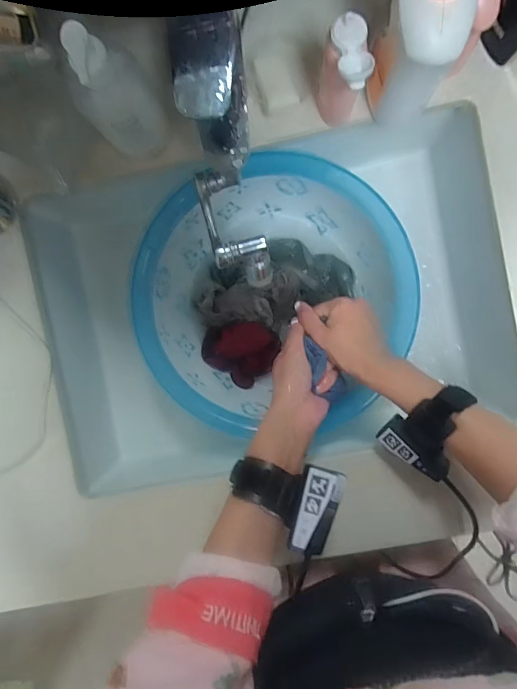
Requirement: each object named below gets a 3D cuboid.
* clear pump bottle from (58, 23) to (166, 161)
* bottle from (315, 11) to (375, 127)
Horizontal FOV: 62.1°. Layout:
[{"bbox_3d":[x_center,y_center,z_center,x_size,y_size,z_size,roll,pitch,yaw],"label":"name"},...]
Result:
[{"bbox_3d":[-0.120,-0.208,0.378,0.063,0.152,0.050,-31,91,4],"label":"clear pump bottle"},{"bbox_3d":[0.074,-0.237,0.390,0.039,0.110,0.053,2,95,3],"label":"bottle"}]

